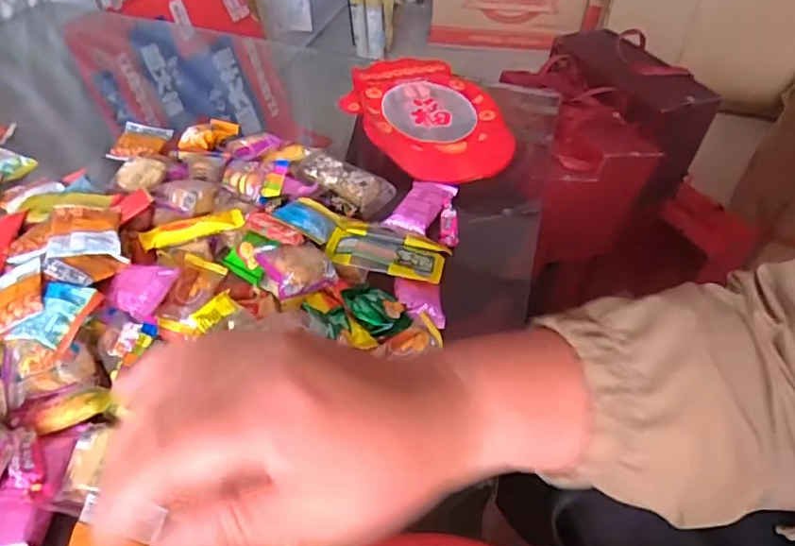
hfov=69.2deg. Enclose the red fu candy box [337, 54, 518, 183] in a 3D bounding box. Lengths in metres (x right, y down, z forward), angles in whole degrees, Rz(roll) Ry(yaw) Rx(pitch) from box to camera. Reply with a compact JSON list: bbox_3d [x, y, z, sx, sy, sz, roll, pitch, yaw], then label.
[{"bbox_3d":[0.045,-0.190,0.678,0.165,0.029,0.229,-16,48,-18],"label":"red fu candy box"}]

